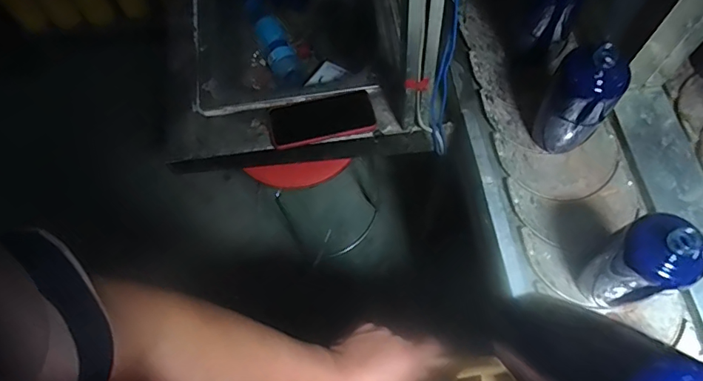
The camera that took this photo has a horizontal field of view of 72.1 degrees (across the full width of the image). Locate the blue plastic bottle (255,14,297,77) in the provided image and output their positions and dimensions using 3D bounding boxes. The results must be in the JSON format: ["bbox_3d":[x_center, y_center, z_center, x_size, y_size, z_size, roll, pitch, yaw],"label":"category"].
[{"bbox_3d":[-0.161,-0.307,1.013,0.062,0.057,0.169,-23,54,-6],"label":"blue plastic bottle"}]

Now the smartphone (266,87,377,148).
[{"bbox_3d":[-0.049,-0.119,0.783,0.166,0.009,0.081,-12,73,-3],"label":"smartphone"}]

